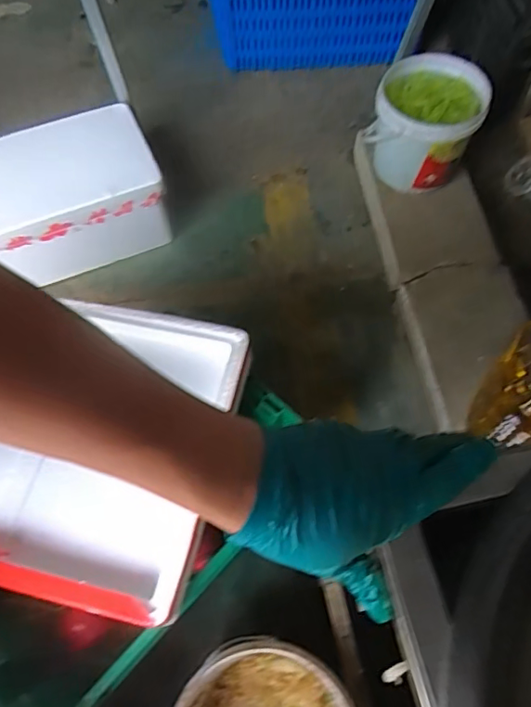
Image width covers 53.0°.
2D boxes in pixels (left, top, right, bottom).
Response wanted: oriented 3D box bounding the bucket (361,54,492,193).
[{"bbox_3d":[0.326,-0.458,1.100,0.206,0.220,0.170,2,64,4],"label":"bucket"}]

